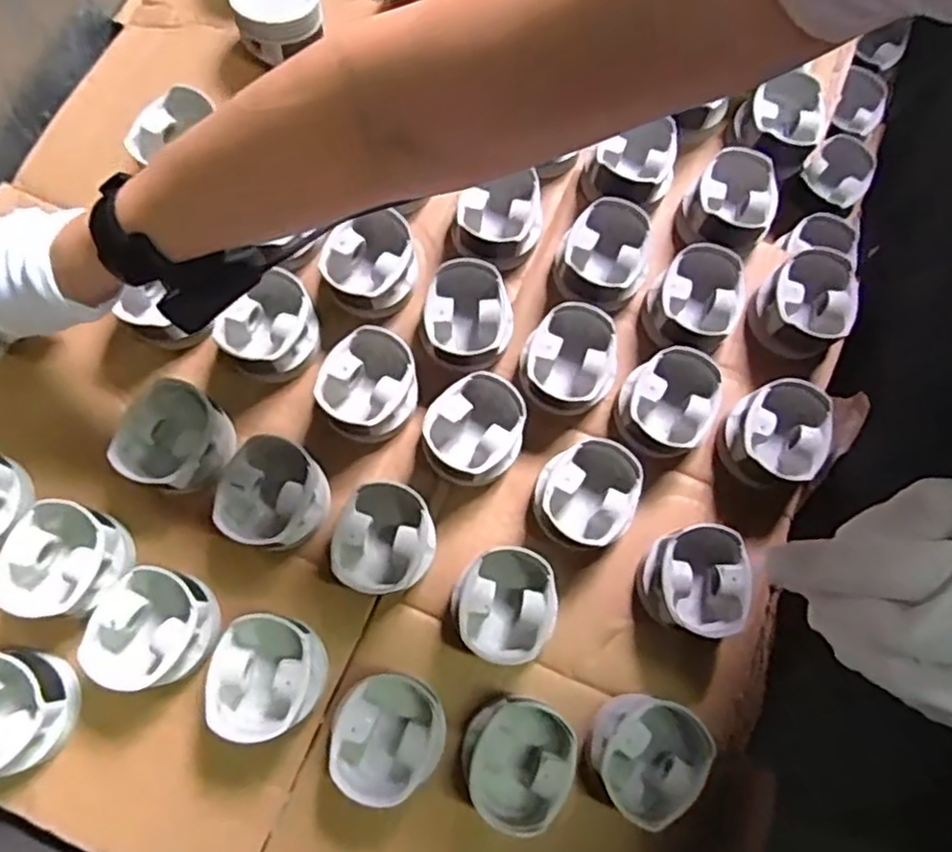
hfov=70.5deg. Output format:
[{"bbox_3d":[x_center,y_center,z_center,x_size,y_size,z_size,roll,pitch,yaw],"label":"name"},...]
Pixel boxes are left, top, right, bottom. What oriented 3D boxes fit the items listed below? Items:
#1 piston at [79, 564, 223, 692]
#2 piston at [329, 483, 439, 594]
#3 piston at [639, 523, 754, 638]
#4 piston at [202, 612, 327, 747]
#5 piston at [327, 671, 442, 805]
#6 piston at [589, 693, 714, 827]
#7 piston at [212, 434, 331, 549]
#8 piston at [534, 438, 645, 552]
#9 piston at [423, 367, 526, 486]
[{"bbox_3d":[-0.217,0.139,0.462,0.074,0.043,0.078,1,74,-2],"label":"piston"},{"bbox_3d":[-0.066,0.079,0.479,0.070,0.038,0.079,-1,74,-2],"label":"piston"},{"bbox_3d":[0.158,0.113,0.489,0.071,0.038,0.074,1,74,-2],"label":"piston"},{"bbox_3d":[-0.139,0.169,0.454,0.072,0.041,0.079,1,74,-2],"label":"piston"},{"bbox_3d":[-0.058,0.207,0.451,0.071,0.050,0.073,1,74,-2],"label":"piston"},{"bbox_3d":[0.116,0.223,0.457,0.069,0.044,0.075,1,74,-2],"label":"piston"},{"bbox_3d":[-0.143,0.049,0.487,0.072,0.037,0.079,11,74,1],"label":"piston"},{"bbox_3d":[0.082,0.053,0.506,0.072,0.043,0.080,36,76,8],"label":"piston"},{"bbox_3d":[0.000,0.003,0.515,0.074,0.041,0.080,11,74,1],"label":"piston"}]

